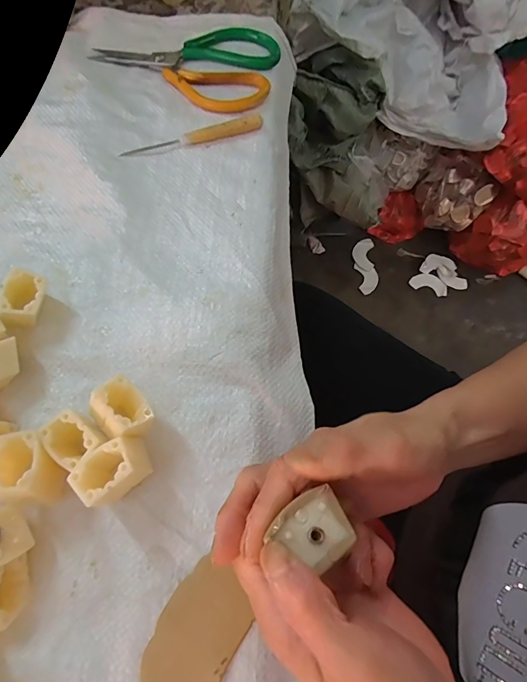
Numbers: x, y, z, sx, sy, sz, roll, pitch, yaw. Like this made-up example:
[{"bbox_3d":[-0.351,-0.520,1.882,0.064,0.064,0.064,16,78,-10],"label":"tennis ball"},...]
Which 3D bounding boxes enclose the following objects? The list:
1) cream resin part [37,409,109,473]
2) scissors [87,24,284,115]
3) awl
[{"bbox_3d":[-0.115,0.064,0.243,0.033,0.038,0.028,42,75,15],"label":"cream resin part"},{"bbox_3d":[-0.077,-0.295,0.397,0.185,0.011,0.109,19,70,8],"label":"scissors"},{"bbox_3d":[-0.066,-0.192,0.356,0.131,0.011,0.012,-14,69,-4],"label":"awl"}]

